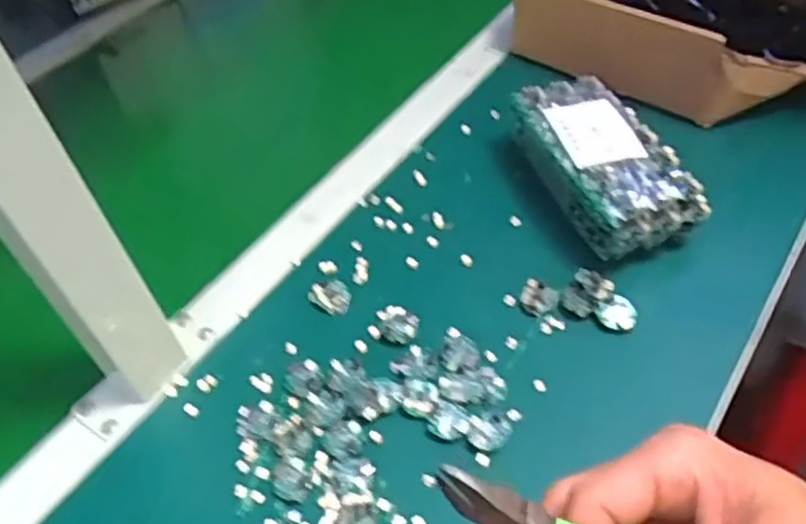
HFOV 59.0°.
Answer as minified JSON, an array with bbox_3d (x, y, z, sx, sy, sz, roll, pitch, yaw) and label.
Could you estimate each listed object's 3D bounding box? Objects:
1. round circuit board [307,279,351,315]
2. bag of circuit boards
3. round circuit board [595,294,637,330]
[{"bbox_3d":[-0.049,0.022,0.497,0.029,0.009,0.025,31,58,27],"label":"round circuit board"},{"bbox_3d":[0.147,-0.075,0.534,0.084,0.053,0.164,-22,50,-11],"label":"bag of circuit boards"},{"bbox_3d":[0.142,0.034,0.469,0.024,0.005,0.024,-5,47,5],"label":"round circuit board"}]

